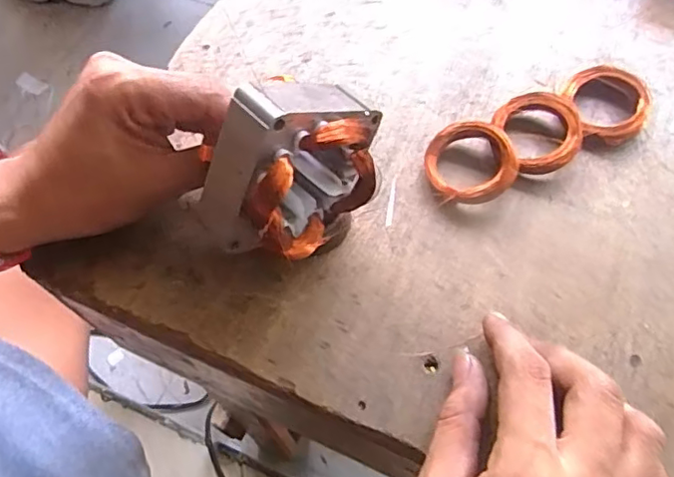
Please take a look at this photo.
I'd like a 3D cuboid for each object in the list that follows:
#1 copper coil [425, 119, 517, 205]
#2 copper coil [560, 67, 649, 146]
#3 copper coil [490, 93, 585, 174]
[{"bbox_3d":[0.075,-0.046,0.327,0.048,0.017,0.054,-3,63,2],"label":"copper coil"},{"bbox_3d":[0.164,-0.080,0.347,0.044,0.016,0.050,-6,63,0],"label":"copper coil"},{"bbox_3d":[0.117,-0.061,0.338,0.044,0.017,0.050,-4,63,1],"label":"copper coil"}]

